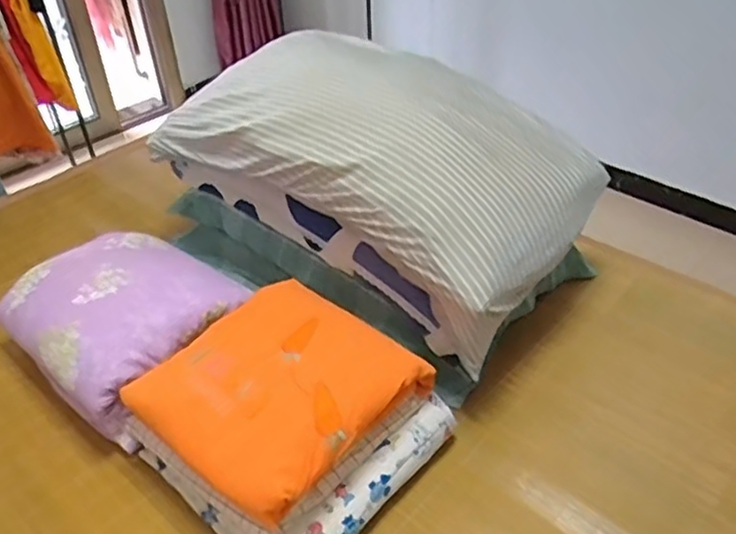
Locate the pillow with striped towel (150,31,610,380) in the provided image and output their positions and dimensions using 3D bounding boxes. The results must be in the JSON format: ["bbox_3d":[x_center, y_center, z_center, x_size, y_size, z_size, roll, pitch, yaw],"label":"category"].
[{"bbox_3d":[0.007,-0.193,1.164,0.700,0.285,0.404,25,44,29],"label":"pillow with striped towel"}]

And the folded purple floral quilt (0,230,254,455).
[{"bbox_3d":[-0.407,0.090,1.127,0.363,0.168,0.330,28,46,32],"label":"folded purple floral quilt"}]

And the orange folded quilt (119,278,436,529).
[{"bbox_3d":[-0.121,0.159,0.918,0.298,0.057,0.332,29,46,32],"label":"orange folded quilt"}]

